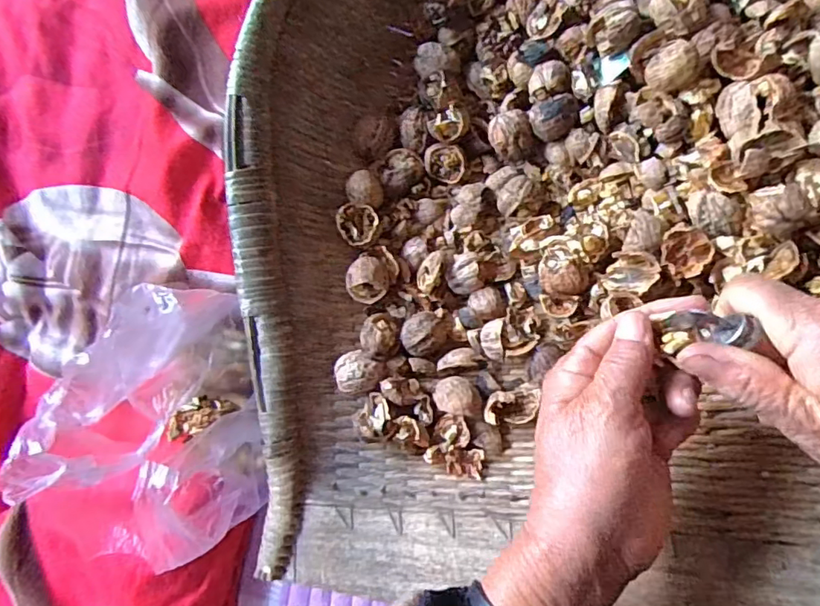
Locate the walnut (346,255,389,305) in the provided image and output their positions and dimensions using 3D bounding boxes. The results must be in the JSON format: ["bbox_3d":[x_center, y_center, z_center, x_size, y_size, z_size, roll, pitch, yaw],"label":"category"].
[{"bbox_3d":[-0.031,-0.017,0.394,0.030,0.020,0.034,21,92,9],"label":"walnut"}]

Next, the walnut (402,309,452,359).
[{"bbox_3d":[0.012,0.023,0.386,0.032,0.030,0.032,0,89,10],"label":"walnut"}]

